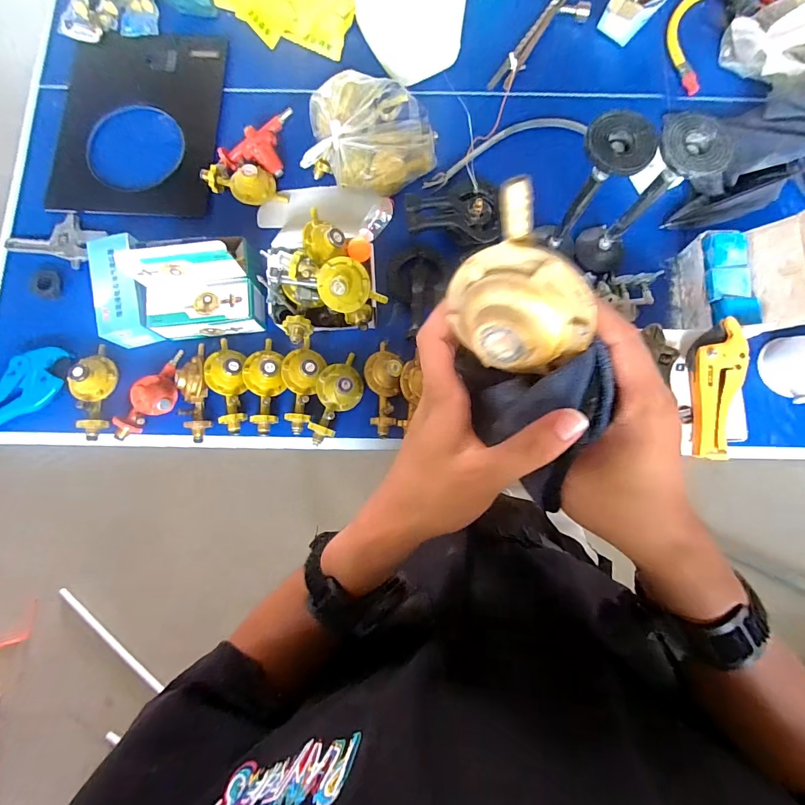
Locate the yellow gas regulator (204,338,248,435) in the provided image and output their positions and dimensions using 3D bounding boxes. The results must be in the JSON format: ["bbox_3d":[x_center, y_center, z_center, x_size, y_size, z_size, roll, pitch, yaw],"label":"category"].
[{"bbox_3d":[-0.310,-0.034,0.701,0.063,0.048,0.172,-2,81,0],"label":"yellow gas regulator"}]

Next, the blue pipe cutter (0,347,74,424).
[{"bbox_3d":[-0.708,-0.024,0.714,0.200,0.027,0.095,-36,82,-5],"label":"blue pipe cutter"}]

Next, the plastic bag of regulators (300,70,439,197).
[{"bbox_3d":[-0.064,-0.509,0.761,0.257,0.092,0.211,-28,82,-4],"label":"plastic bag of regulators"}]

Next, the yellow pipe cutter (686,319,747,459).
[{"bbox_3d":[0.479,-0.023,0.612,0.079,0.025,0.212,15,81,3],"label":"yellow pipe cutter"}]

